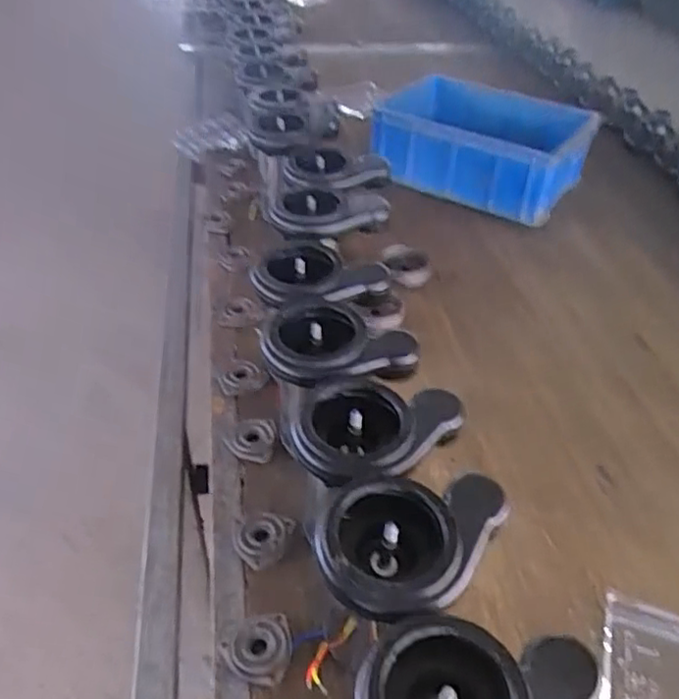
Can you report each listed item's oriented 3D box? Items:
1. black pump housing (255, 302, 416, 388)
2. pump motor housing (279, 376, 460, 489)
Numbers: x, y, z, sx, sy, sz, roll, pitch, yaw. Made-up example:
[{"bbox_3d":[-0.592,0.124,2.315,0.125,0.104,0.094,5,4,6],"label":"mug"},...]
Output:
[{"bbox_3d":[-0.003,-0.005,0.713,0.169,0.055,0.129,-6,42,-9],"label":"black pump housing"},{"bbox_3d":[0.035,0.091,0.622,0.162,0.055,0.127,9,42,6],"label":"pump motor housing"}]

